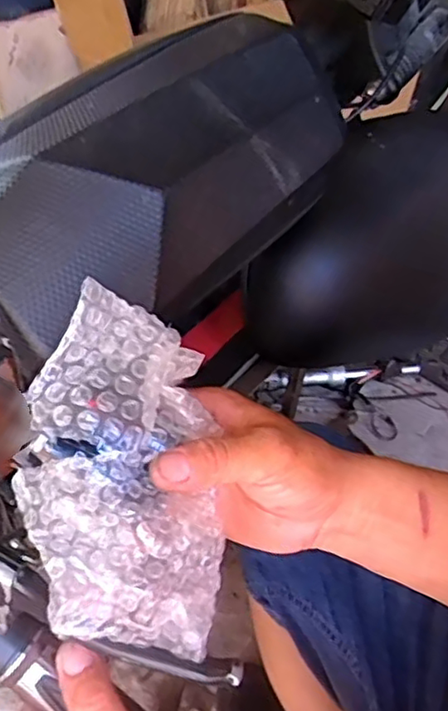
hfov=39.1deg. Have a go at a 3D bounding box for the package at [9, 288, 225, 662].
[{"bbox_3d":[-0.048,0.057,0.307,0.096,0.039,0.176,-8,92,-21],"label":"package"}]

